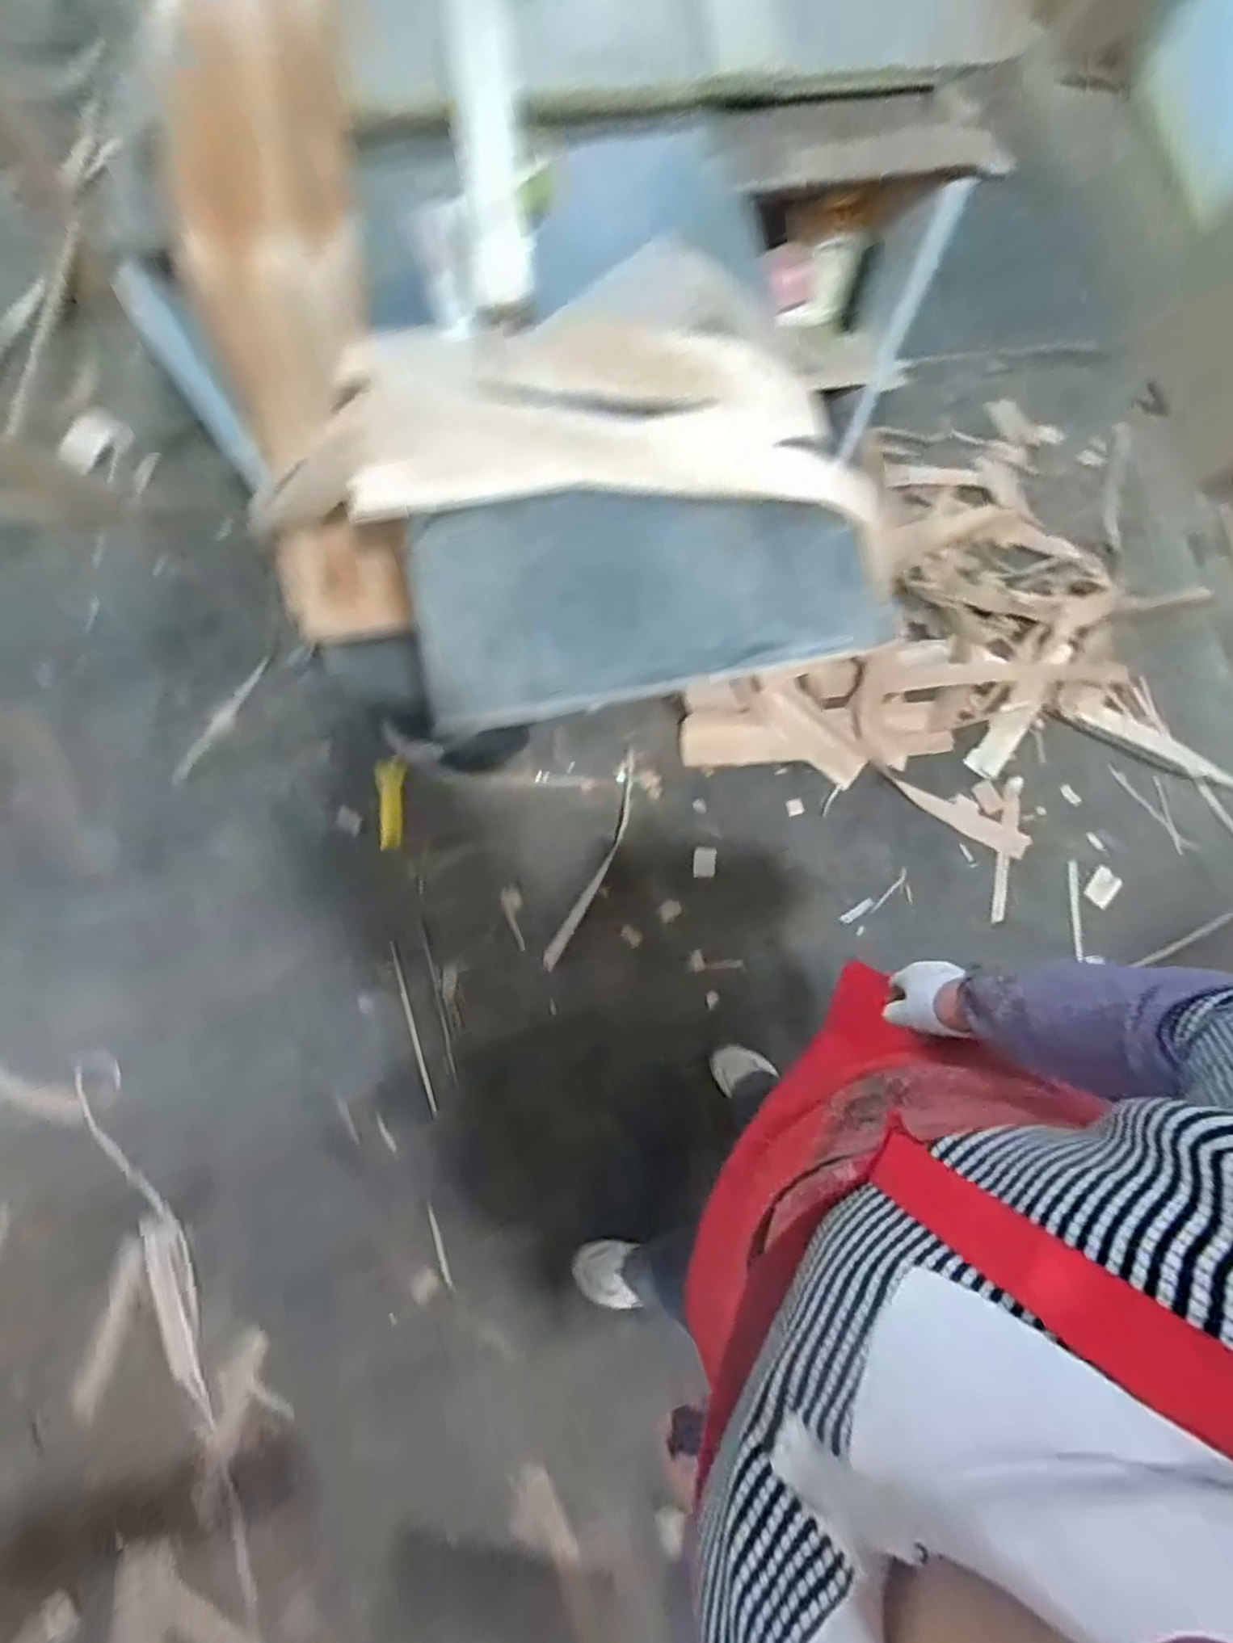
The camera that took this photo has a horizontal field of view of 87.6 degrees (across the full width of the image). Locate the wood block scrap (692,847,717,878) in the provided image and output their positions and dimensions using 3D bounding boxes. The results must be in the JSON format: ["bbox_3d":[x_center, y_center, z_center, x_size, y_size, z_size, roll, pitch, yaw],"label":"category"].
[{"bbox_3d":[0.192,0.089,1.396,0.049,0.015,0.070,5,74,1],"label":"wood block scrap"}]

